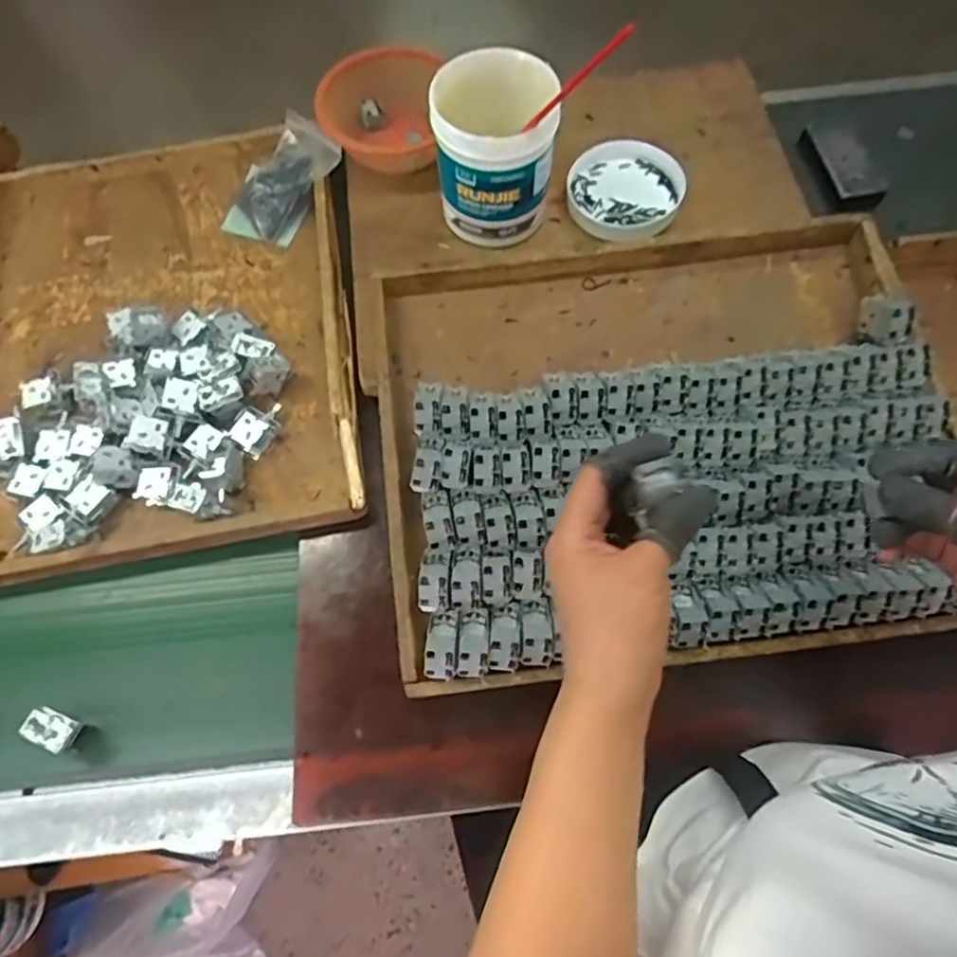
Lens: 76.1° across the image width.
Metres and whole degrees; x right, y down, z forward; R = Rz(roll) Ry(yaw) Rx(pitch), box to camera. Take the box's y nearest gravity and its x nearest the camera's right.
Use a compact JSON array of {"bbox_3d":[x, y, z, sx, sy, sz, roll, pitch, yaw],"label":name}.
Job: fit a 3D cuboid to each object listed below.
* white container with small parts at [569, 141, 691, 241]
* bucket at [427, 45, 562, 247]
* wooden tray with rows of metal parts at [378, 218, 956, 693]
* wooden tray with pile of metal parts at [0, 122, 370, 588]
[{"bbox_3d":[0.164,-0.322,0.689,0.126,0.034,0.120,42,85,15],"label":"white container with small parts"},{"bbox_3d":[0.018,-0.336,0.621,0.117,0.139,0.132,0,67,2],"label":"bucket"},{"bbox_3d":[0.165,-0.045,0.545,0.494,0.056,0.397,-6,67,-1],"label":"wooden tray with rows of metal parts"},{"bbox_3d":[-0.339,-0.158,0.649,0.414,0.060,0.500,-11,67,-3],"label":"wooden tray with pile of metal parts"}]

